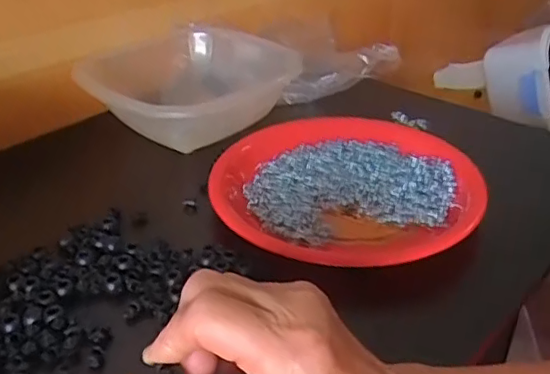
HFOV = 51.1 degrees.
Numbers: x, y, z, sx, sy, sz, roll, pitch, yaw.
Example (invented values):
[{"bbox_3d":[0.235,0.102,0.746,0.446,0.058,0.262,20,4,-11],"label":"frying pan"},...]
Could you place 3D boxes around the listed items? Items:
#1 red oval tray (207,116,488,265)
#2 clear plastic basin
[{"bbox_3d":[0.064,-0.005,0.499,0.217,0.034,0.210,4,33,8],"label":"red oval tray"},{"bbox_3d":[-0.088,-0.107,0.612,0.185,0.064,0.199,-1,33,0],"label":"clear plastic basin"}]

